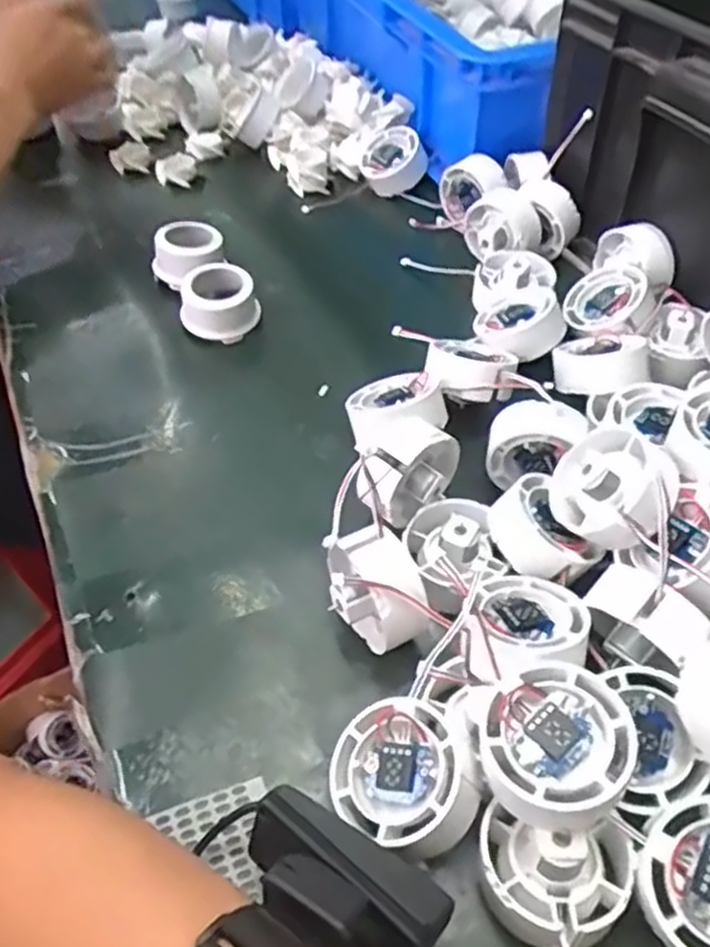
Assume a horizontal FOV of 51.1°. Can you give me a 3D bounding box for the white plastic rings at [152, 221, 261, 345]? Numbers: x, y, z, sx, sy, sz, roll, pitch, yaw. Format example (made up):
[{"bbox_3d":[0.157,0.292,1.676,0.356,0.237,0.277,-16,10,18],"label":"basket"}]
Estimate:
[{"bbox_3d":[-0.109,-0.139,0.534,0.053,0.039,0.110,-21,51,-16],"label":"white plastic rings"}]

